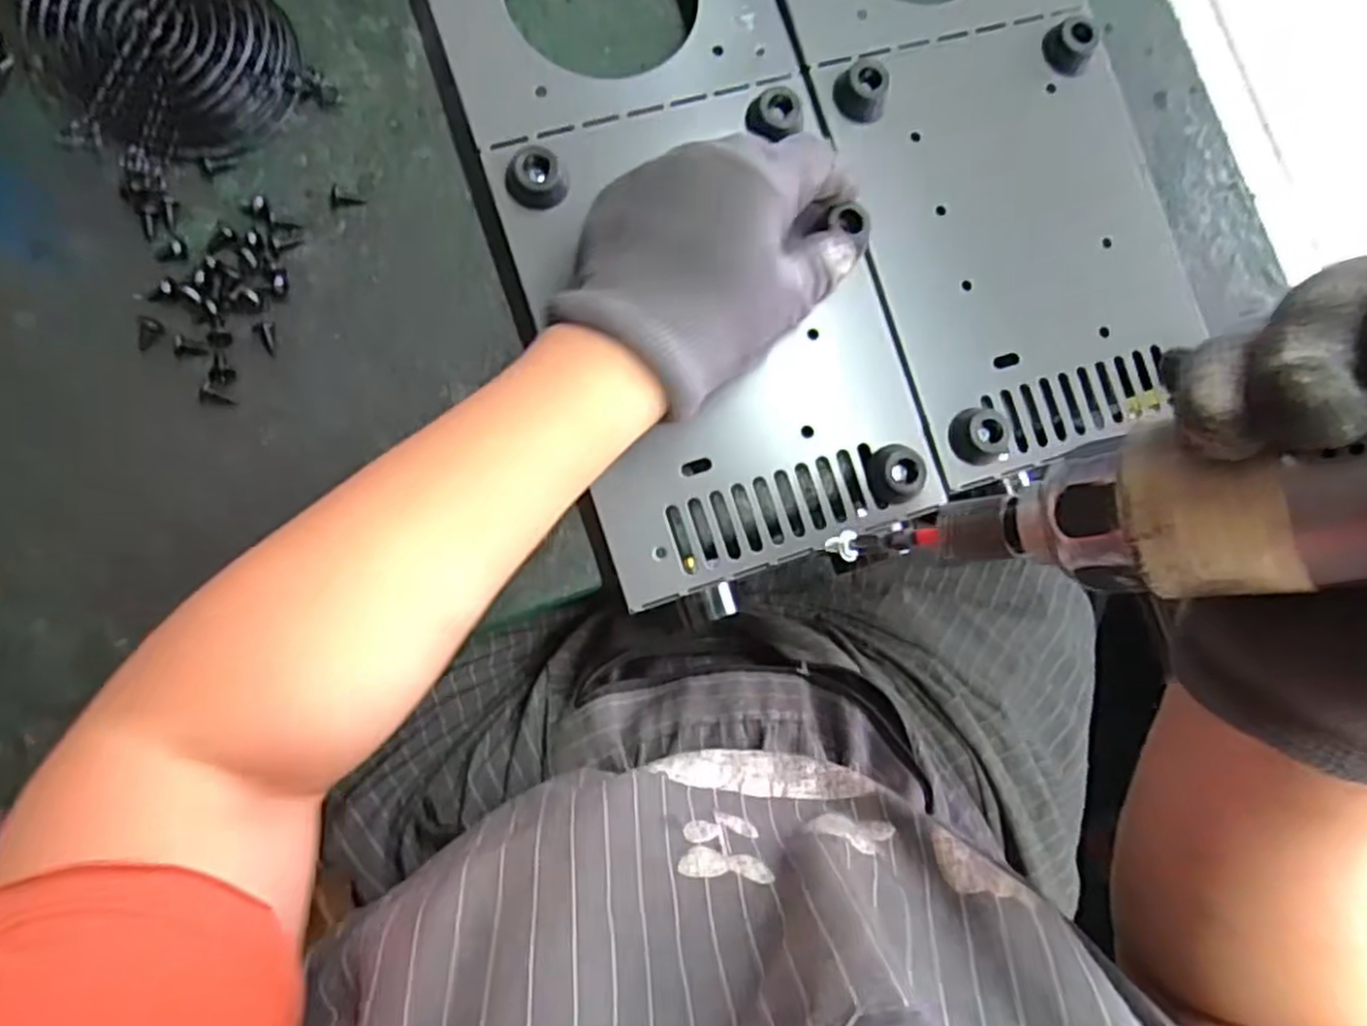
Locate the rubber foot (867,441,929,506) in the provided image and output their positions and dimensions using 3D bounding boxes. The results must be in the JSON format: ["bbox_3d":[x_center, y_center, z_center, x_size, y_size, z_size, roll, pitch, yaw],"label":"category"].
[{"bbox_3d":[0.094,-0.018,0.334,0.025,0.014,0.025,1,84,-6],"label":"rubber foot"}]

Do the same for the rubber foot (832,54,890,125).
[{"bbox_3d":[0.084,-0.194,0.351,0.026,0.014,0.024,1,84,-6],"label":"rubber foot"}]

